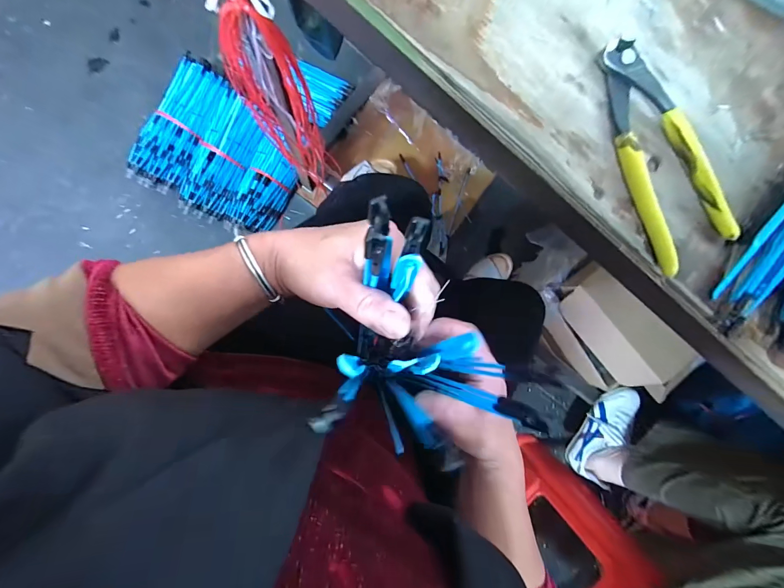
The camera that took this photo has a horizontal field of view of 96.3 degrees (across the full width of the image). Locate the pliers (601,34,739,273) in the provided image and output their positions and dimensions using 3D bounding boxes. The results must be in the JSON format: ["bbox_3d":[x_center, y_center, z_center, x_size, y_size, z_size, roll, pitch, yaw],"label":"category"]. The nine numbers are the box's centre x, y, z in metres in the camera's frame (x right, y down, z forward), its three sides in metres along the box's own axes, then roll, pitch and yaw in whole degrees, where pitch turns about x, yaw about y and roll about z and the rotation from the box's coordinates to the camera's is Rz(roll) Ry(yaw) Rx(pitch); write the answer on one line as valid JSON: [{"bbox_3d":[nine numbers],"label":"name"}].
[{"bbox_3d":[0.195,-0.102,0.252,0.064,0.015,0.162,-24,94,-7],"label":"pliers"}]

